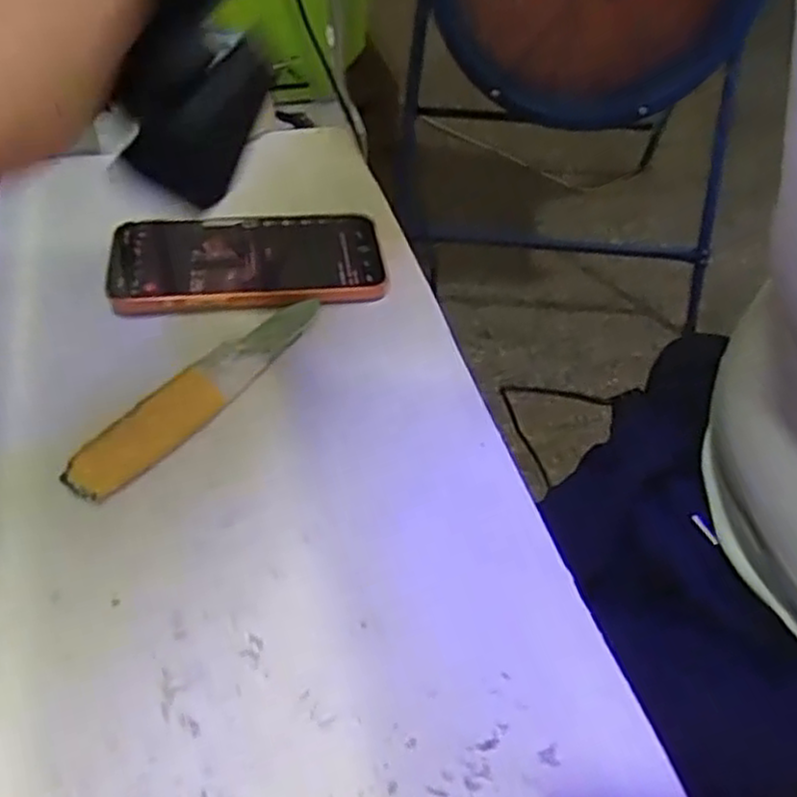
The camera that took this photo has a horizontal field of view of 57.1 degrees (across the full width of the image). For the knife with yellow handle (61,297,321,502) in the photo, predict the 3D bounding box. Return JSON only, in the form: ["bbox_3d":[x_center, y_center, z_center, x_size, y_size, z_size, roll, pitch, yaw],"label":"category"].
[{"bbox_3d":[-0.095,-0.007,0.374,0.027,0.024,0.166,29,53,20],"label":"knife with yellow handle"}]

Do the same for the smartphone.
[{"bbox_3d":[-0.090,-0.088,0.448,0.158,0.018,0.081,-3,50,-12],"label":"smartphone"}]

